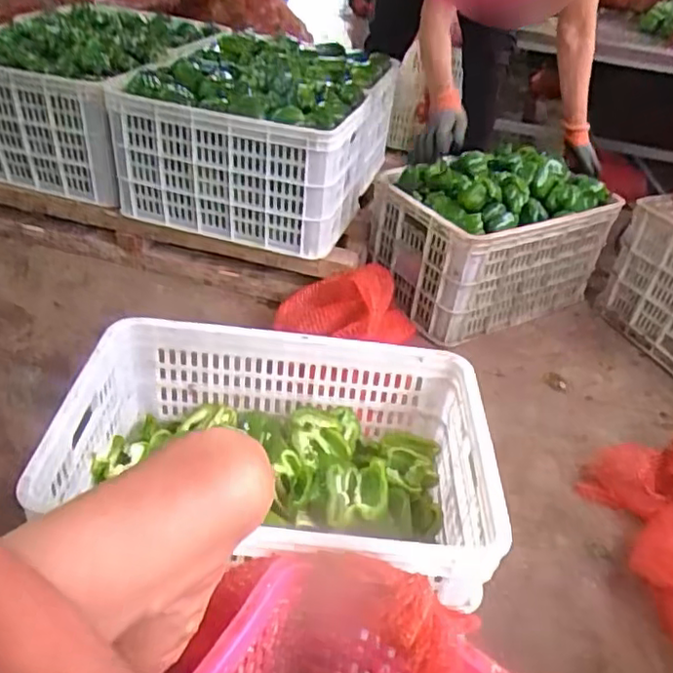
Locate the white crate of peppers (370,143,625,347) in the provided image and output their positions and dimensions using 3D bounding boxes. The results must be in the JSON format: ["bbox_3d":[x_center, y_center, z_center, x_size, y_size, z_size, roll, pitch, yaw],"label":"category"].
[{"bbox_3d":[0.367,-0.245,1.506,0.526,0.326,0.318,-16,42,-26],"label":"white crate of peppers"}]

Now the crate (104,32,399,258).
[{"bbox_3d":[-0.161,-0.495,1.502,0.481,0.302,0.624,14,38,9],"label":"crate"}]

